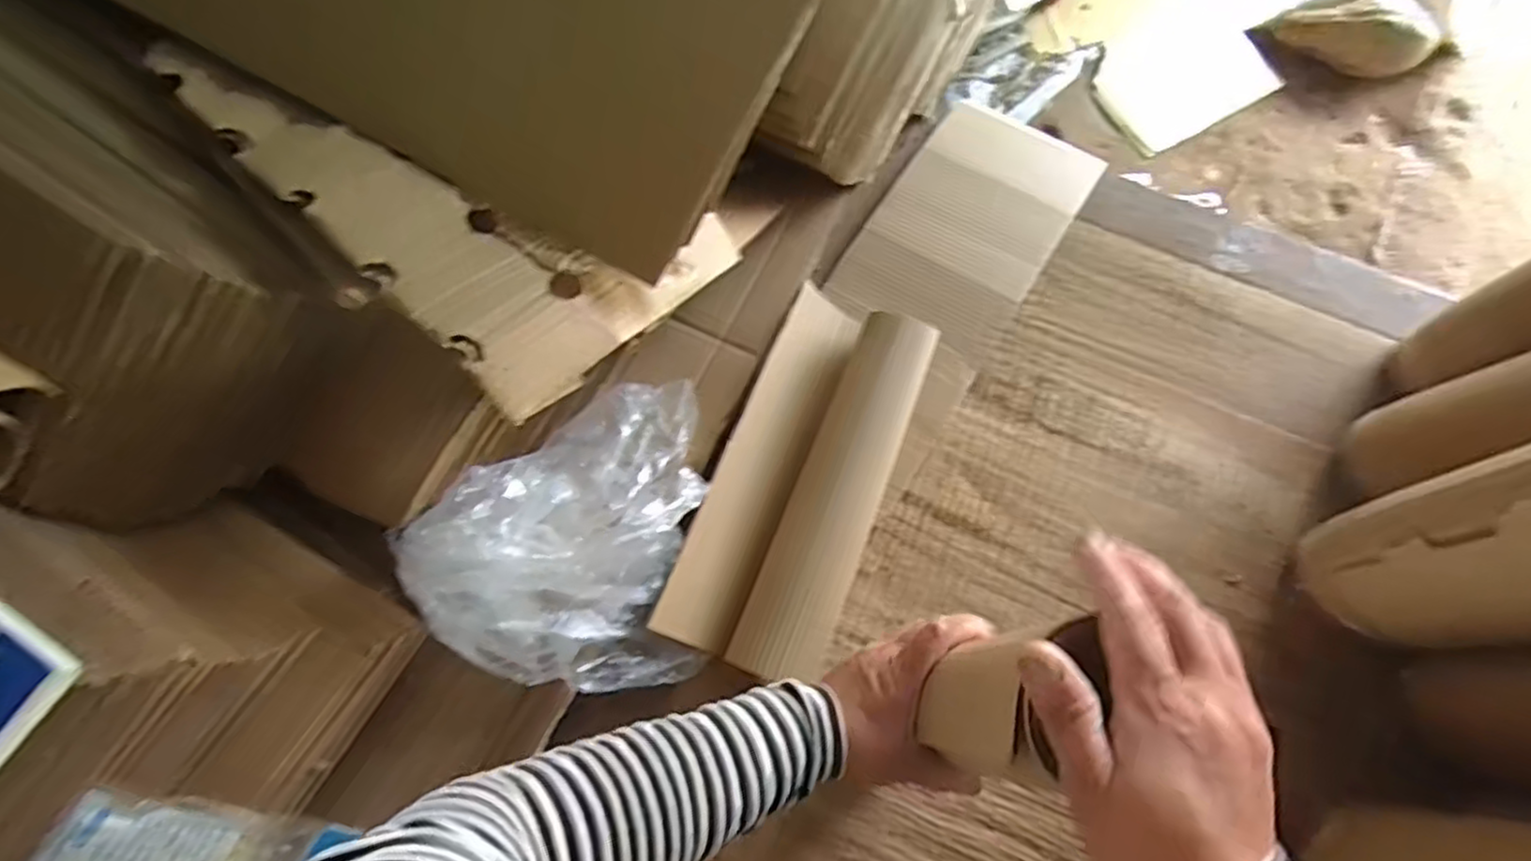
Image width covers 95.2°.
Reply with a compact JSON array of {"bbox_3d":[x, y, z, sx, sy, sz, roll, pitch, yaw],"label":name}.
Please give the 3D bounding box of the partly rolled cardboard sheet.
[{"bbox_3d":[0.039,0.044,0.696,0.155,0.072,0.377,22,74,6],"label":"partly rolled cardboard sheet"}]

